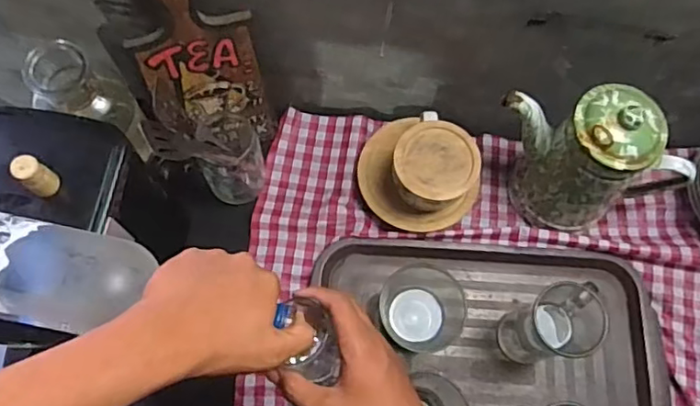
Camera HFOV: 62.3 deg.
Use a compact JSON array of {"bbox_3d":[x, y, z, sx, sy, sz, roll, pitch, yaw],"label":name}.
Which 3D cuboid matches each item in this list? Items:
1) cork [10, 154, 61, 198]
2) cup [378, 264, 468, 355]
[{"bbox_3d":[-0.253,-0.021,0.467,0.019,0.041,0.022,34,73,9],"label":"cork"},{"bbox_3d":[0.080,0.124,0.675,0.089,0.091,0.089,1,71,-2],"label":"cup"}]

